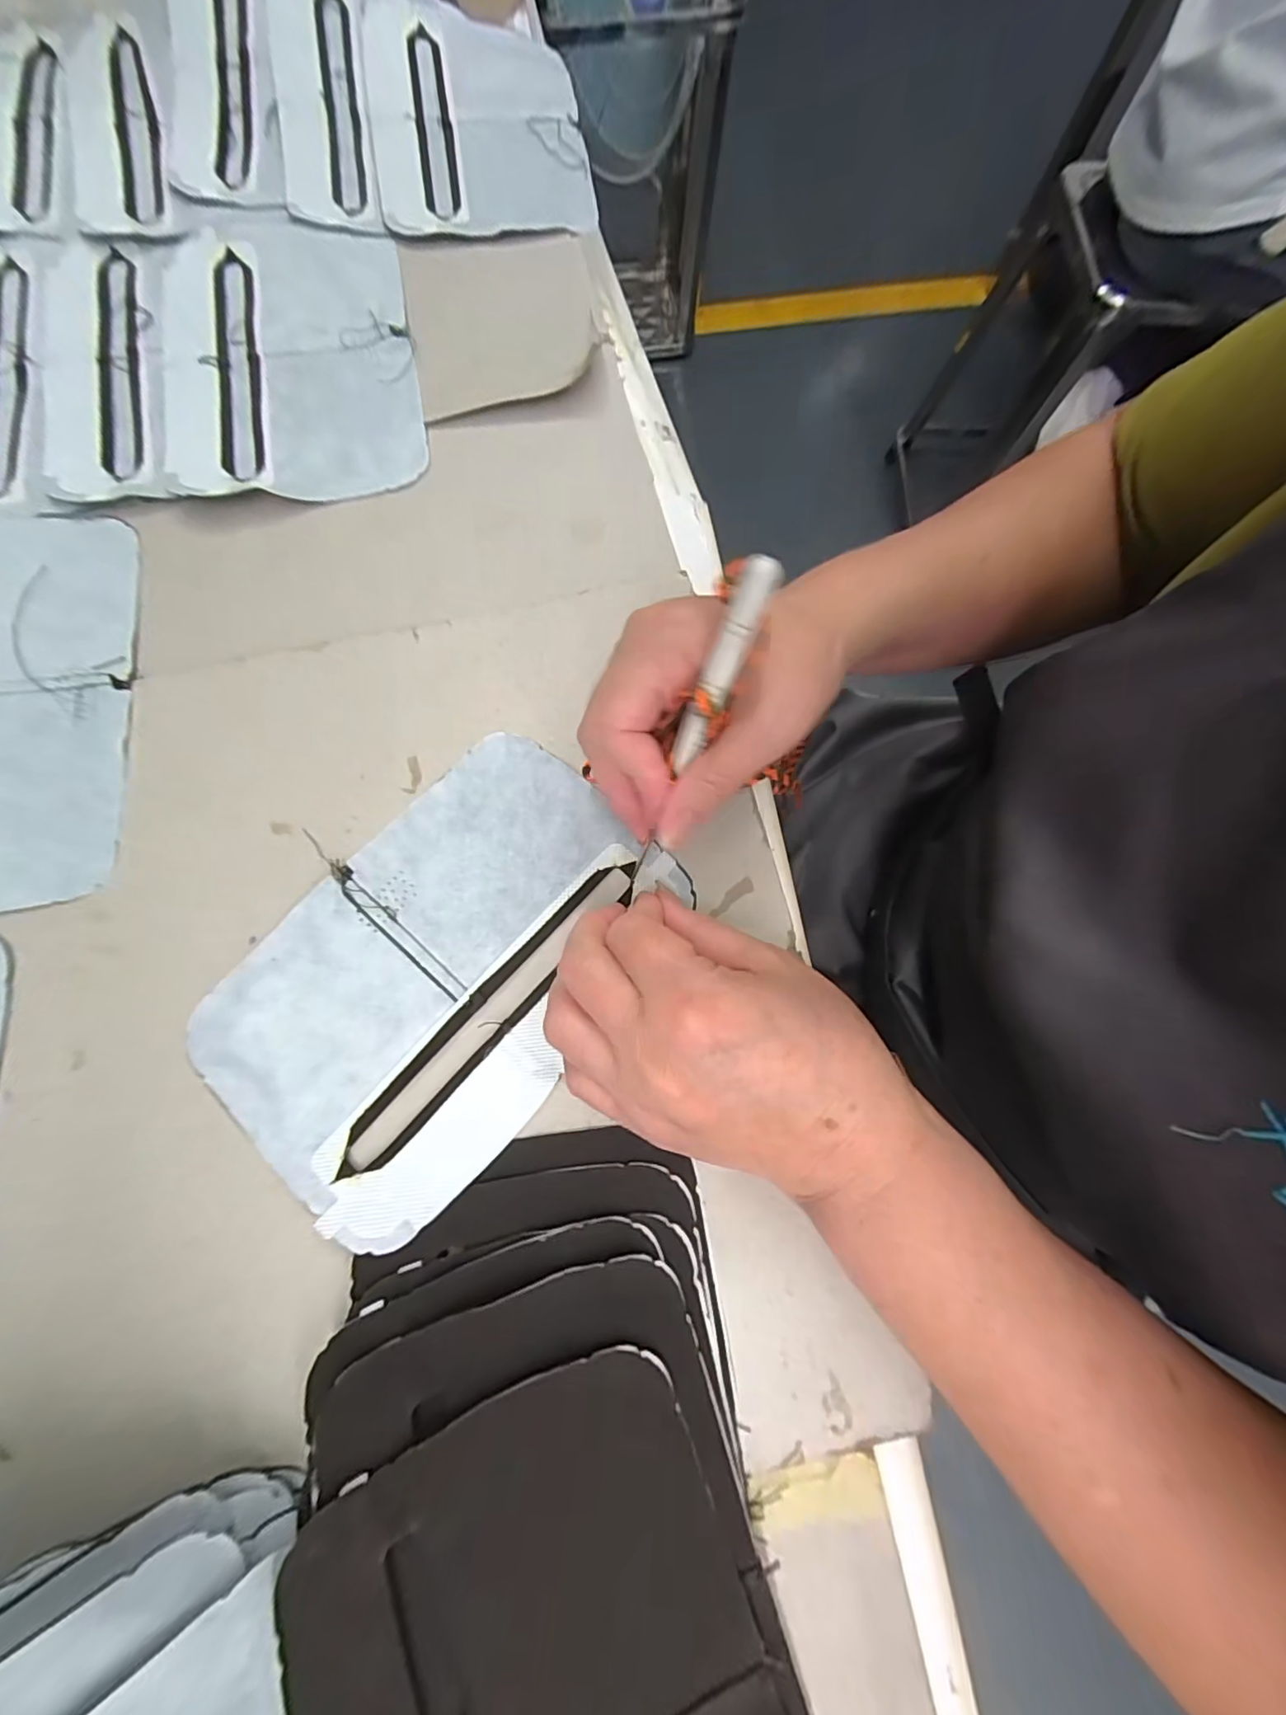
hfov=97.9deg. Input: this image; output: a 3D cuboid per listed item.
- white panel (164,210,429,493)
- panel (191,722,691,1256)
[{"bbox_3d":[-0.196,-0.282,0.309,0.130,0.008,0.202,-12,76,-6],"label":"white panel"},{"bbox_3d":[-0.084,0.043,0.237,0.130,0.006,0.193,38,79,8],"label":"panel"}]

